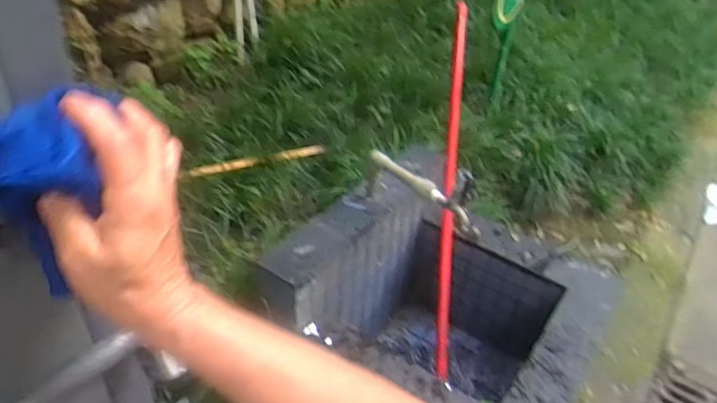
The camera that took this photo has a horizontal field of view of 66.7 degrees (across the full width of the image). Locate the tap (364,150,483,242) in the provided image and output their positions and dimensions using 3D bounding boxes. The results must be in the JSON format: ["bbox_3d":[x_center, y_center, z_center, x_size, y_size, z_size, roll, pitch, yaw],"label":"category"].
[{"bbox_3d":[0.132,-0.028,1.170,0.055,0.161,0.276,-25,47,-35],"label":"tap"}]

